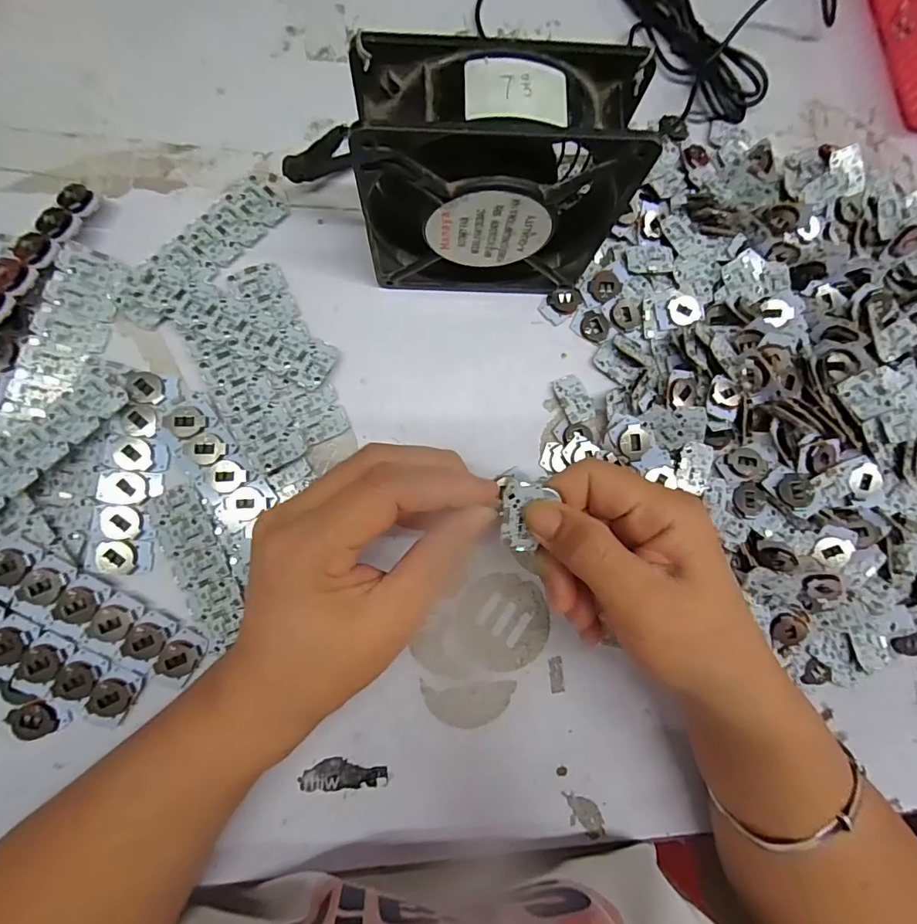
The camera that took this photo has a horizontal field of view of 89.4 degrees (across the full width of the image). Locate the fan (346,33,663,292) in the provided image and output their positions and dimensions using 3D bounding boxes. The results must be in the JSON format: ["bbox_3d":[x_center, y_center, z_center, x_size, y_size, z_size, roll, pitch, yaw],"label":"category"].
[{"bbox_3d":[0.015,-0.130,0.230,0.120,0.121,0.040,-1,83,-7],"label":"fan"}]

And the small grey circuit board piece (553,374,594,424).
[{"bbox_3d":[0.072,-0.039,0.286,0.020,0.006,0.029,-20,86,-9],"label":"small grey circuit board piece"}]

